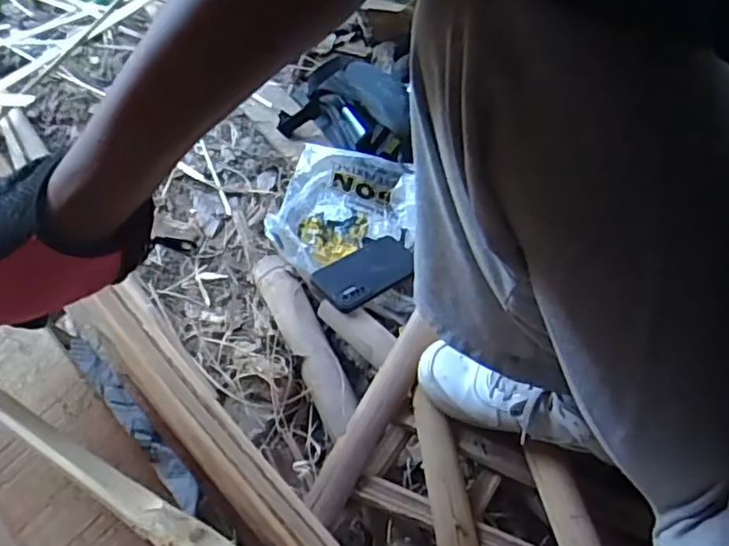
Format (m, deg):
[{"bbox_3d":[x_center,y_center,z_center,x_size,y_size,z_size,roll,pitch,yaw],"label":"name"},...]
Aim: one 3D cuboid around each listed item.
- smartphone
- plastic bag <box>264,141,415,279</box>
[{"bbox_3d":[0.003,-0.004,0.871,0.157,0.011,0.081,-29,57,-37],"label":"smartphone"},{"bbox_3d":[-0.031,-0.092,0.927,0.212,0.097,0.205,15,61,8],"label":"plastic bag"}]

